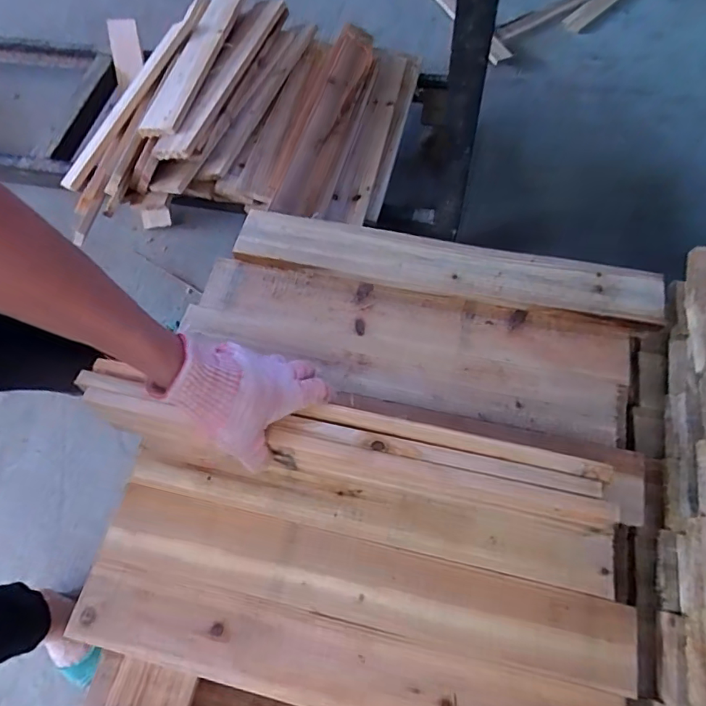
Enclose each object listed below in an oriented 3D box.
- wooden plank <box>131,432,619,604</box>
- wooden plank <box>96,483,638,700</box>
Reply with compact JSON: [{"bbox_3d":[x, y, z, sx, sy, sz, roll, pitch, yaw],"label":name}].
[{"bbox_3d":[0.009,0.156,0.492,0.475,0.015,0.053,11,64,8],"label":"wooden plank"},{"bbox_3d":[0.003,0.216,0.467,0.495,0.012,0.074,10,64,8],"label":"wooden plank"}]

